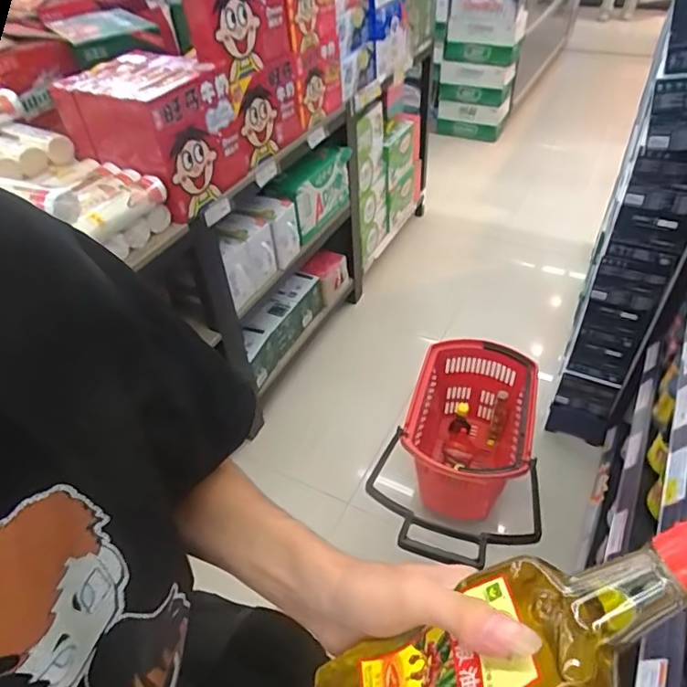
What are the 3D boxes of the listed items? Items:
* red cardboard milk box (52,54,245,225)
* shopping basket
[{"bbox_3d":[-0.409,-0.455,1.158,0.258,0.273,0.229,17,47,21],"label":"red cardboard milk box"},{"bbox_3d":[0.330,0.244,1.443,0.320,0.310,0.413,8,45,13],"label":"shopping basket"}]

